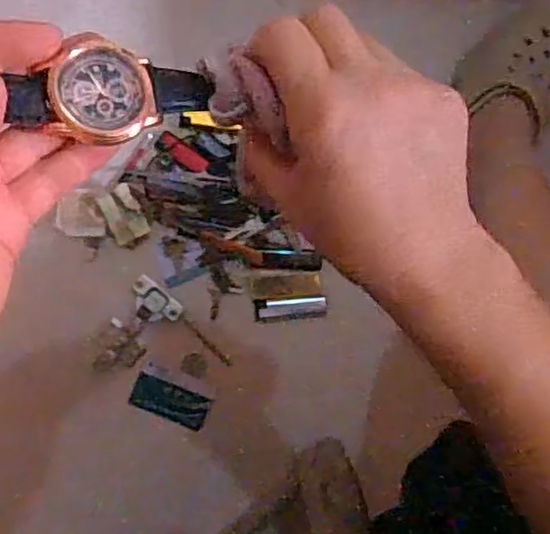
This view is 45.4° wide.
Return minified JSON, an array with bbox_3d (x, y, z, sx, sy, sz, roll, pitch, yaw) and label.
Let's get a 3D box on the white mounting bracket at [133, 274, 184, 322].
[{"bbox_3d":[-0.132,0.041,0.712,0.058,0.012,0.039,40,86,-4],"label":"white mounting bracket"}]

